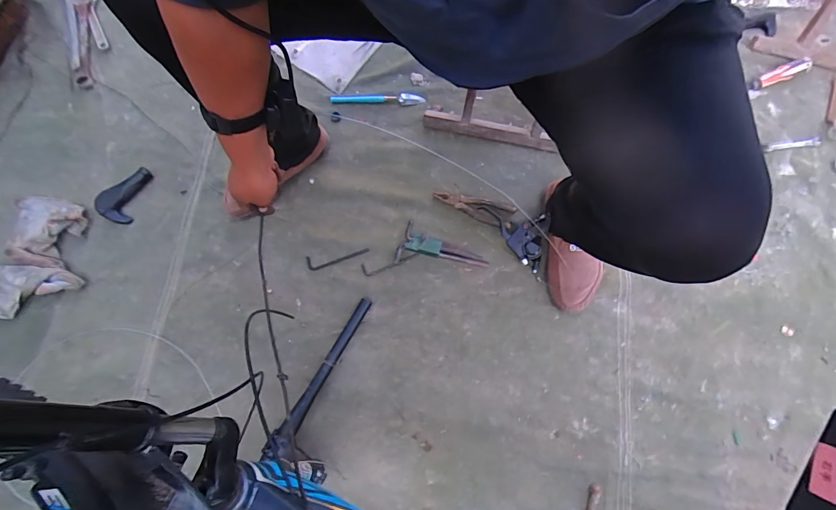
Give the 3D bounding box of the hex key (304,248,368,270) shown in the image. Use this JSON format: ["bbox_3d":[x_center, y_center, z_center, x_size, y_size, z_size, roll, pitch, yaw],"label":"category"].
[{"bbox_3d":[-0.161,0.006,0.779,0.126,0.004,0.029,-12,76,-4],"label":"hex key"}]

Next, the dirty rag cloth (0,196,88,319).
[{"bbox_3d":[-0.747,0.010,0.761,0.172,0.074,0.259,10,76,1],"label":"dirty rag cloth"}]

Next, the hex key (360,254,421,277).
[{"bbox_3d":[-0.054,0.021,0.774,0.113,0.004,0.028,-11,76,-4],"label":"hex key"}]

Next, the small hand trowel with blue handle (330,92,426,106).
[{"bbox_3d":[-0.089,-0.350,0.861,0.203,0.025,0.025,-2,77,1],"label":"small hand trowel with blue handle"}]

